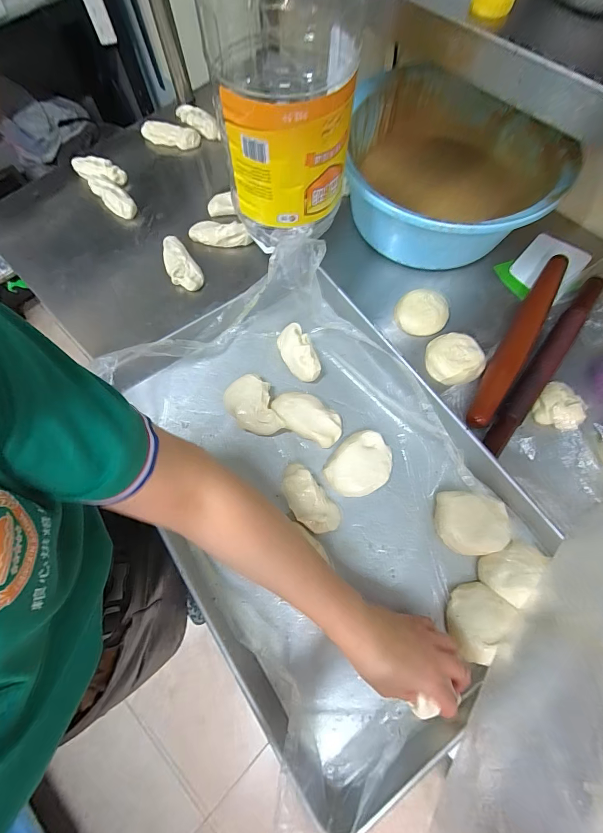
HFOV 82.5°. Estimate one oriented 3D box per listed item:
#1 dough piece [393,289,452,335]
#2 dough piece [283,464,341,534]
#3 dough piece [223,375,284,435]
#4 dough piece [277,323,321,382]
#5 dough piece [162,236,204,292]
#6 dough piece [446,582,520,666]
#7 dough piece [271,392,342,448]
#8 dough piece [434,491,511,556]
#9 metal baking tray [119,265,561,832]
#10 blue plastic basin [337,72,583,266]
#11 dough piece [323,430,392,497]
[{"bbox_3d":[0.197,-0.168,0.556,0.078,0.024,0.075,0,70,0],"label":"dough piece"},{"bbox_3d":[0.008,0.112,0.454,0.049,0.026,0.095,-40,75,-13],"label":"dough piece"},{"bbox_3d":[-0.071,-0.013,0.501,0.068,0.040,0.098,-28,73,-9],"label":"dough piece"},{"bbox_3d":[-0.006,-0.097,0.525,0.047,0.041,0.091,-18,71,-6],"label":"dough piece"},{"bbox_3d":[-0.205,-0.257,0.589,0.050,0.029,0.107,-24,72,-8],"label":"dough piece"},{"bbox_3d":[0.207,0.238,0.399,0.064,0.035,0.080,36,75,12],"label":"dough piece"},{"bbox_3d":[0.007,-0.001,0.495,0.106,0.036,0.061,24,72,8],"label":"dough piece"},{"bbox_3d":[0.221,0.139,0.447,0.087,0.024,0.074,9,71,3],"label":"dough piece"},{"bbox_3d":[0.028,0.093,0.451,0.391,0.071,0.579,-33,74,-11],"label":"metal baking tray"},{"bbox_3d":[0.233,-0.385,0.569,0.298,0.140,0.327,0,70,0],"label":"blue plastic basin"},{"bbox_3d":[0.081,0.066,0.474,0.100,0.034,0.076,-43,76,-13],"label":"dough piece"}]

